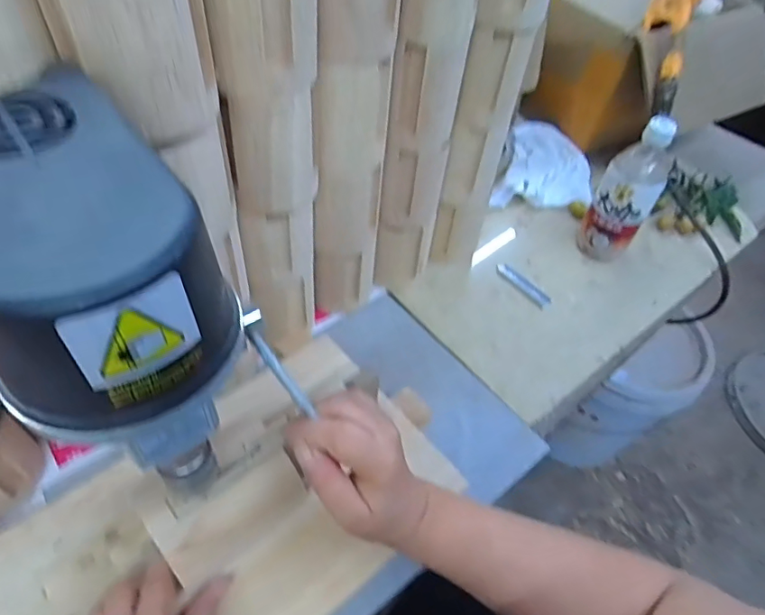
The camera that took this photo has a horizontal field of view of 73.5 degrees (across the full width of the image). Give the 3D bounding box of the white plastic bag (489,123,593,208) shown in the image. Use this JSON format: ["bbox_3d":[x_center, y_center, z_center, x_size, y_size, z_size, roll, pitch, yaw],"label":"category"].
[{"bbox_3d":[0.249,-0.208,0.776,0.139,0.047,0.172,19,51,7],"label":"white plastic bag"}]

